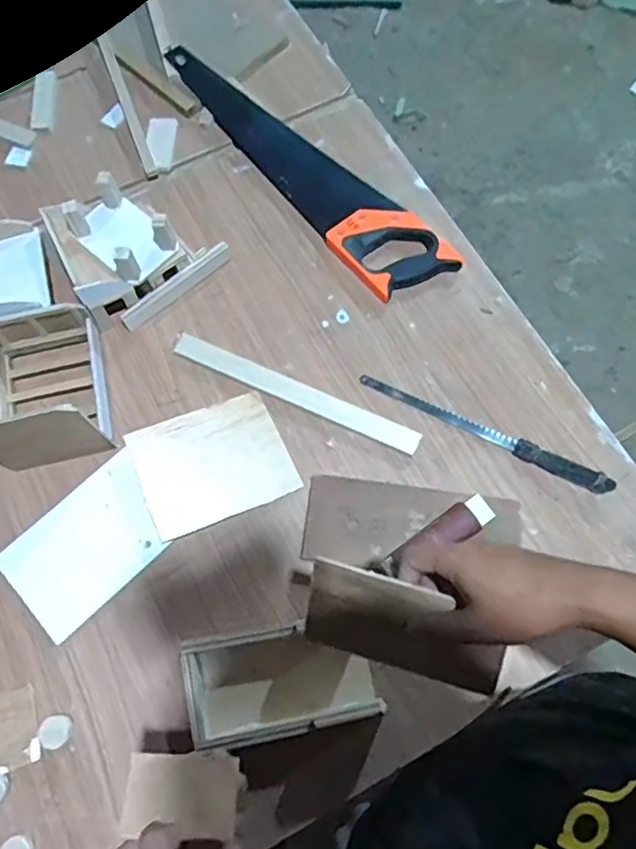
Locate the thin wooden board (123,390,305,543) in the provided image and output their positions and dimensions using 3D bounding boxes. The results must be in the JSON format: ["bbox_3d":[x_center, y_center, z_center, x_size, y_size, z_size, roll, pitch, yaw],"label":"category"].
[{"bbox_3d":[-0.120,0.042,0.688,0.164,0.012,0.131,-22,76,-13],"label":"thin wooden board"}]

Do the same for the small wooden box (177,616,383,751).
[{"bbox_3d":[-0.038,0.250,0.596,0.187,0.055,0.104,-10,70,-3],"label":"small wooden box"}]

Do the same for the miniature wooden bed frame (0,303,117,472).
[{"bbox_3d":[-0.314,-0.048,0.681,0.129,0.105,0.183,-12,70,-3],"label":"miniature wooden bed frame"}]

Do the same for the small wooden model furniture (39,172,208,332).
[{"bbox_3d":[-0.249,-0.224,0.751,0.154,0.089,0.144,-35,73,-11],"label":"small wooden model furniture"}]

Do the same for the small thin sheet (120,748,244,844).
[{"bbox_3d":[-0.092,0.260,0.423,0.078,0.012,0.054,8,49,-15],"label":"small thin sheet"}]

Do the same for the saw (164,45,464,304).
[{"bbox_3d":[-0.018,-0.367,0.834,0.120,0.031,0.516,-35,73,-11],"label":"saw"}]

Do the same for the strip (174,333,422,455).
[{"bbox_3d":[-0.029,-0.041,0.727,0.316,0.010,0.030,24,72,9],"label":"strip"}]

